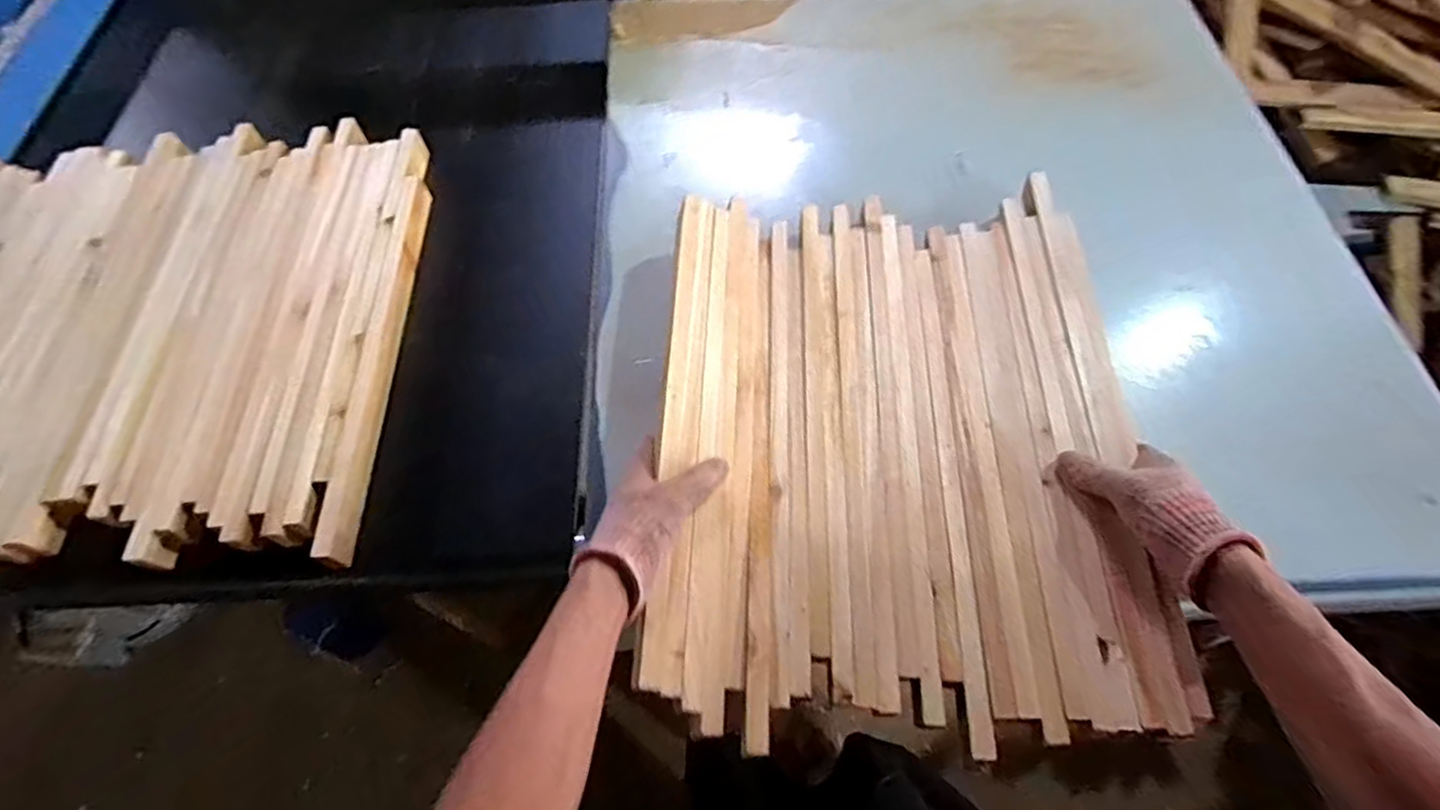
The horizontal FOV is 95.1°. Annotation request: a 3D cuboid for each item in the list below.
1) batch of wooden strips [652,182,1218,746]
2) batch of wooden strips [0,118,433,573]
[{"bbox_3d":[0.155,0.009,0.596,0.396,0.032,0.506,1,62,4],"label":"batch of wooden strips"},{"bbox_3d":[-0.641,-0.093,0.730,0.581,0.052,0.554,-3,62,1],"label":"batch of wooden strips"}]

